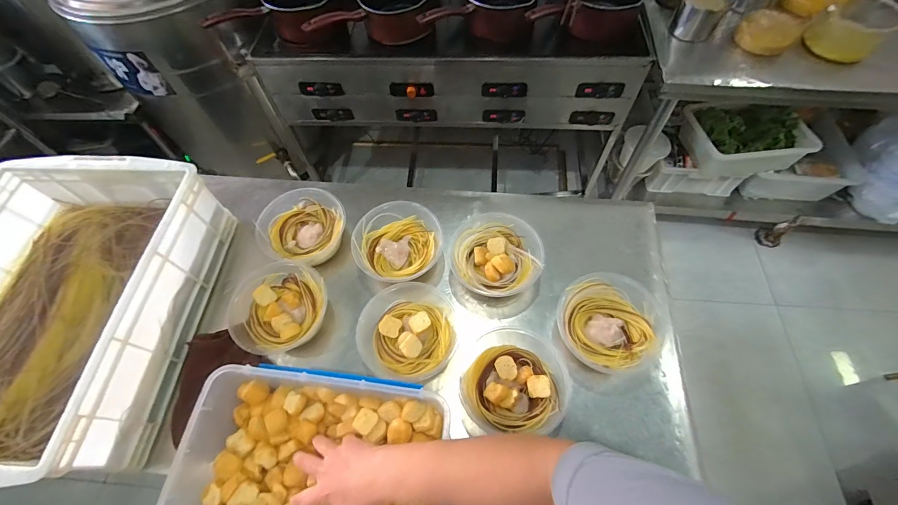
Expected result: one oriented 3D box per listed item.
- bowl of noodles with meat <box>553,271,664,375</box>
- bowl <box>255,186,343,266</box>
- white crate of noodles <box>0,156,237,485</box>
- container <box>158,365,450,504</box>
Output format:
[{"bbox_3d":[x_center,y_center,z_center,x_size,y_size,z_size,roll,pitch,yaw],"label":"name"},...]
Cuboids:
[{"bbox_3d":[0.272,0.117,0.641,0.166,0.066,0.159,-1,60,2],"label":"bowl of noodles with meat"},{"bbox_3d":[-0.289,-0.051,0.753,0.168,0.060,0.163,-11,61,-4],"label":"bowl"},{"bbox_3d":[-0.666,0.092,0.640,0.393,0.159,0.495,0,60,2],"label":"white crate of noodles"},{"bbox_3d":[-0.183,0.295,0.523,0.353,0.079,0.228,5,61,5],"label":"container"}]

